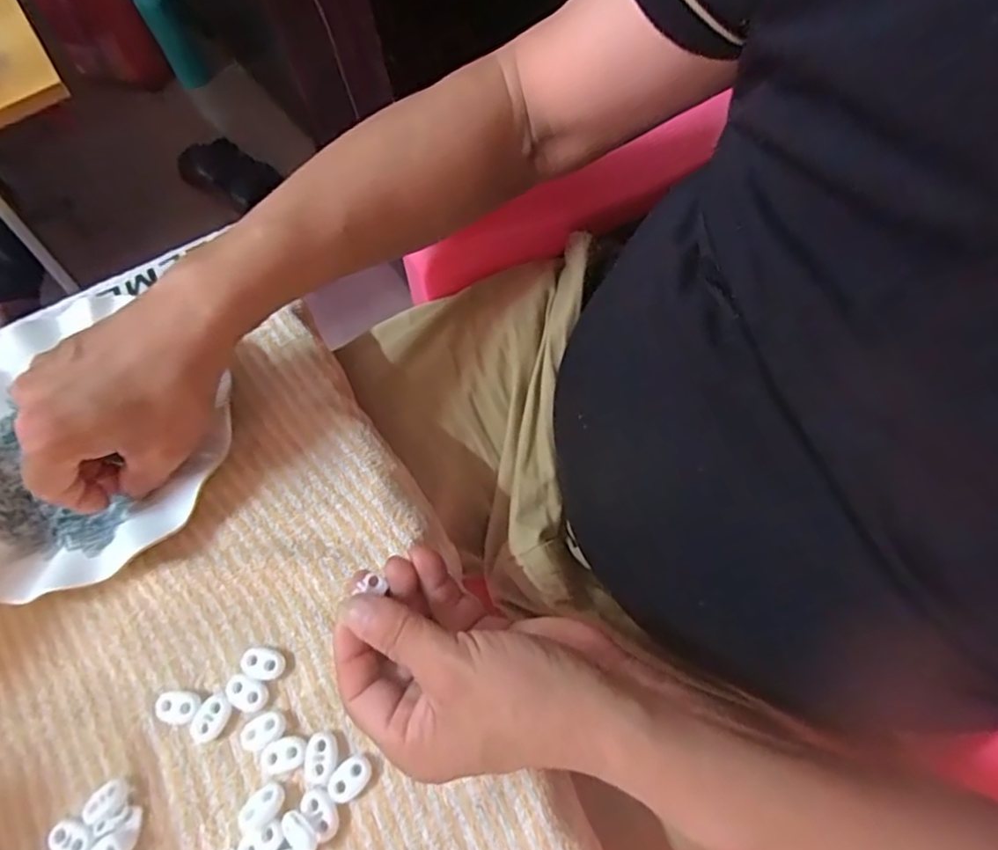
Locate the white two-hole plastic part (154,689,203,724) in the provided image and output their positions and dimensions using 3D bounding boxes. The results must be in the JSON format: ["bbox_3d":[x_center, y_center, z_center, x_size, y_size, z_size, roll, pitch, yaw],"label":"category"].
[{"bbox_3d":[-0.163,0.144,0.320,0.023,0.007,0.015,5,67,5],"label":"white two-hole plastic part"}]

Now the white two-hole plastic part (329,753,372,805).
[{"bbox_3d":[-0.072,0.171,0.301,0.015,0.004,0.022,41,75,18],"label":"white two-hole plastic part"}]

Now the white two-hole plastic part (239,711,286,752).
[{"bbox_3d":[-0.117,0.153,0.312,0.022,0.007,0.014,-24,68,-7],"label":"white two-hole plastic part"}]

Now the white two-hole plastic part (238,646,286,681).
[{"bbox_3d":[-0.123,0.125,0.327,0.023,0.006,0.015,11,68,7],"label":"white two-hole plastic part"}]

